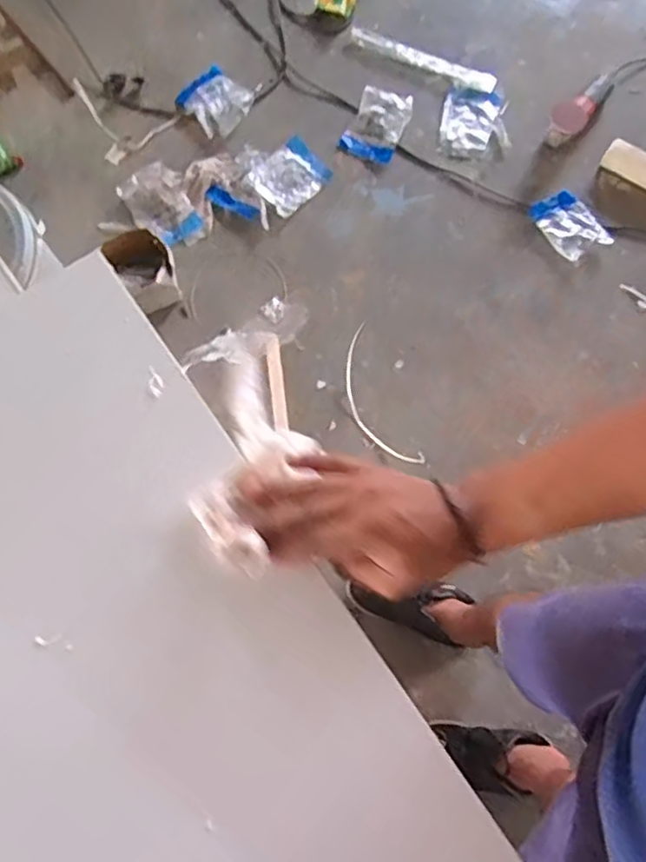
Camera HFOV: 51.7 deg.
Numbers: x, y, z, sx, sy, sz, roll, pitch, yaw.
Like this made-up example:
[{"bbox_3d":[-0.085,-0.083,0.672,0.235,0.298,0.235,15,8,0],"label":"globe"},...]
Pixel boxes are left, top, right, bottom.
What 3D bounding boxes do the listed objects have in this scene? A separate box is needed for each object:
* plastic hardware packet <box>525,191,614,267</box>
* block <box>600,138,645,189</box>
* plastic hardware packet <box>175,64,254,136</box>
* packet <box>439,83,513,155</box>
[{"bbox_3d":[0.574,-0.479,1.545,0.124,0.014,0.172,-27,75,-9],"label":"plastic hardware packet"},{"bbox_3d":[0.766,-0.616,1.582,0.202,0.061,0.057,32,75,9],"label":"block"},{"bbox_3d":[-0.266,-0.816,1.651,0.177,0.025,0.147,41,80,8],"label":"plastic hardware packet"},{"bbox_3d":[0.377,-0.762,1.645,0.168,0.008,0.207,11,73,3],"label":"packet"}]

